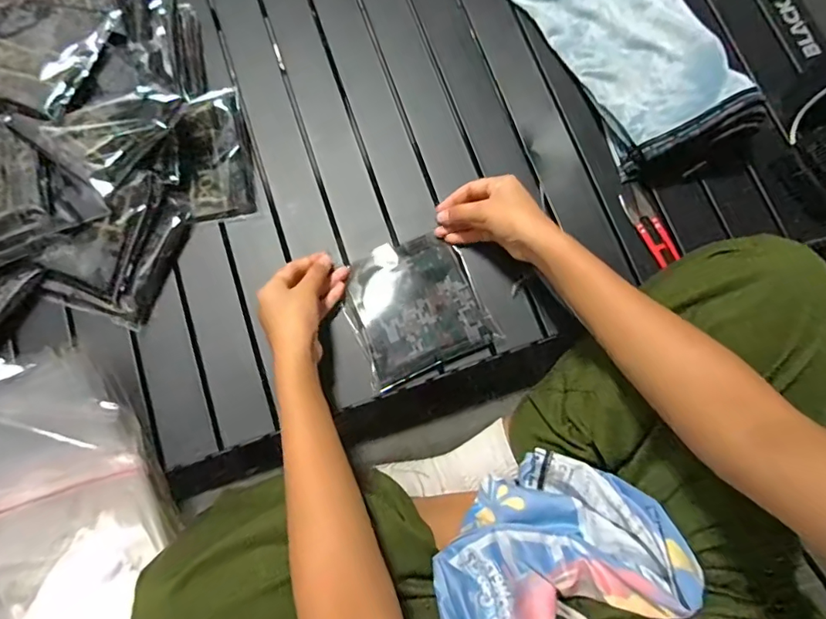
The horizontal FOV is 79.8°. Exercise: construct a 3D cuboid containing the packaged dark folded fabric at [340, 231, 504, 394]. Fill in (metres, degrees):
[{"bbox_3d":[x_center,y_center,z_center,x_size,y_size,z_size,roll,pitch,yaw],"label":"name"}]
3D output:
[{"bbox_3d":[0.001,-0.006,0.515,0.134,0.011,0.137,-24,74,-6],"label":"packaged dark folded fabric"}]

